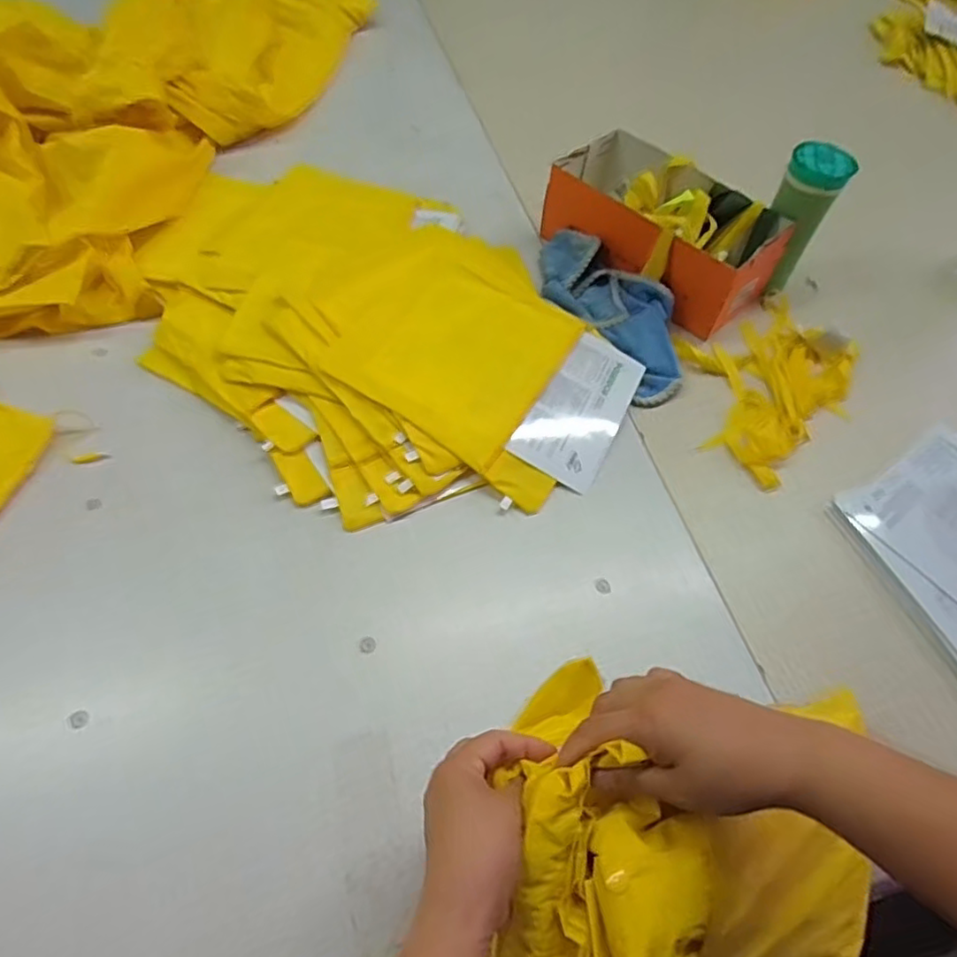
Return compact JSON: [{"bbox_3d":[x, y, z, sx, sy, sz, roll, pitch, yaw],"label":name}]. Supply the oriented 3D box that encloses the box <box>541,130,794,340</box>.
[{"bbox_3d":[0.249,-0.346,0.861,0.171,0.111,0.306,-39,68,-25],"label":"box"}]

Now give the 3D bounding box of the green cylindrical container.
[{"bbox_3d":[0.412,-0.336,0.821,0.072,0.182,0.073,18,57,6],"label":"green cylindrical container"}]

